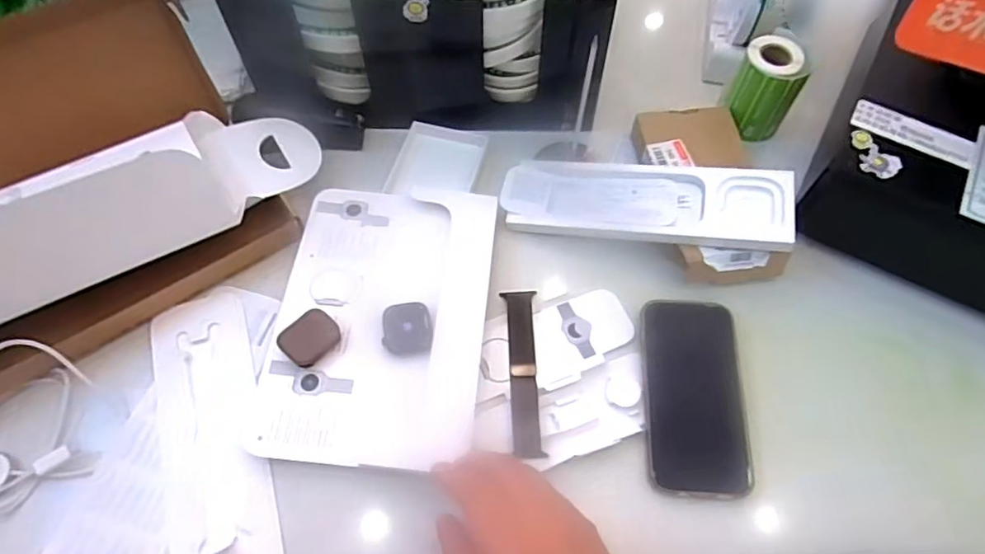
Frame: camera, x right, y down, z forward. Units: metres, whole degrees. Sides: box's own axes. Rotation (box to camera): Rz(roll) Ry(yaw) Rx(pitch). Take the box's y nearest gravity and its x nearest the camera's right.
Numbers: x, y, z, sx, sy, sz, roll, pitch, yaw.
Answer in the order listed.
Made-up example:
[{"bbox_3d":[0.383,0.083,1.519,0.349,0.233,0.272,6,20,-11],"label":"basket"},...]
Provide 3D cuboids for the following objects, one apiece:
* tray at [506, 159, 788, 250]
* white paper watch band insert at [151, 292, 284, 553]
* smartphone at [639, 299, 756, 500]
[{"bbox_3d":[0.128,-0.069,0.507,0.235,0.019,0.079,6,66,17],"label":"tray"},{"bbox_3d":[-0.208,0.117,0.439,0.073,0.010,0.231,-17,64,-8],"label":"white paper watch band insert"},{"bbox_3d":[0.154,0.087,0.450,0.072,0.014,0.151,2,60,-1],"label":"smartphone"}]

